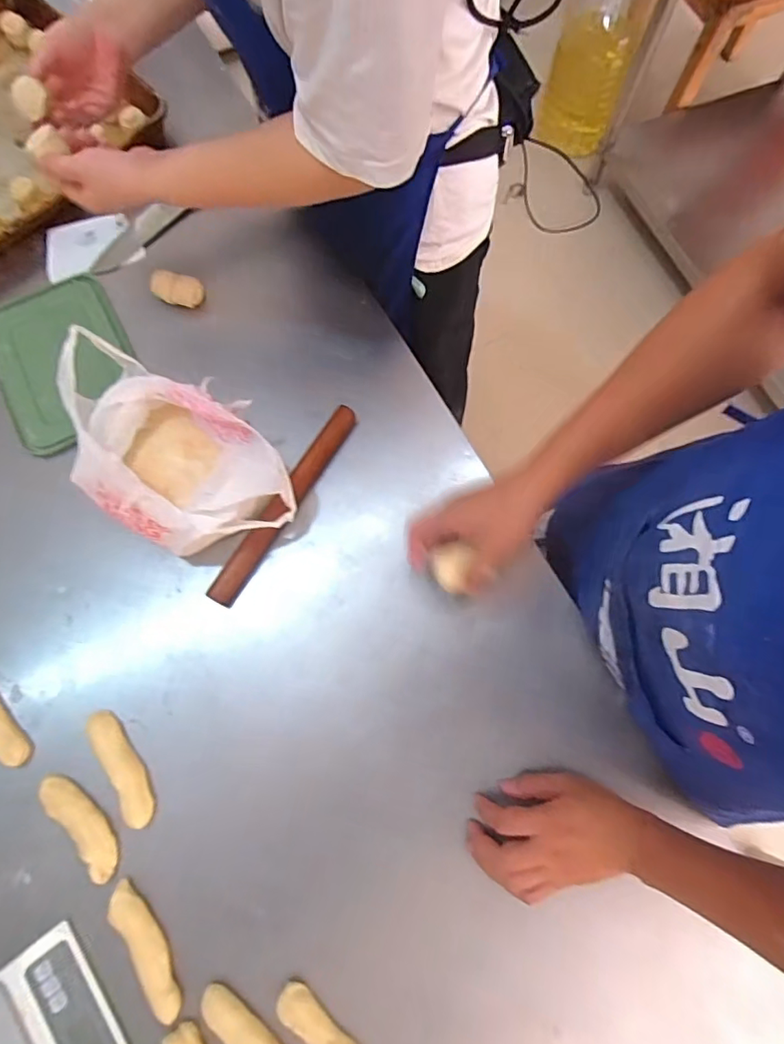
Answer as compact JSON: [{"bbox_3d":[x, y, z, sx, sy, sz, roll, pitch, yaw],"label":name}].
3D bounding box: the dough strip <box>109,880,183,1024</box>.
[{"bbox_3d":[-0.232,0.402,0.503,0.029,0.017,0.120,-36,78,-11],"label":"dough strip"}]

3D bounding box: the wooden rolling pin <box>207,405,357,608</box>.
[{"bbox_3d":[-0.125,-0.025,0.631,0.029,0.030,0.273,31,75,6],"label":"wooden rolling pin"}]

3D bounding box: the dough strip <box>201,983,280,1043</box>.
[{"bbox_3d":[-0.128,0.472,0.483,0.111,0.023,0.028,36,76,8],"label":"dough strip"}]

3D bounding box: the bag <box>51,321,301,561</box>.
[{"bbox_3d":[-0.248,-0.074,0.607,0.284,0.097,0.179,37,75,10],"label":"bag"}]

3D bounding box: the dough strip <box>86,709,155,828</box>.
[{"bbox_3d":[-0.278,0.251,0.549,0.029,0.018,0.122,-29,77,-10],"label":"dough strip"}]

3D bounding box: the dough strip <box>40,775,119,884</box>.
[{"bbox_3d":[-0.310,0.301,0.534,0.034,0.015,0.114,-40,79,-12],"label":"dough strip"}]

